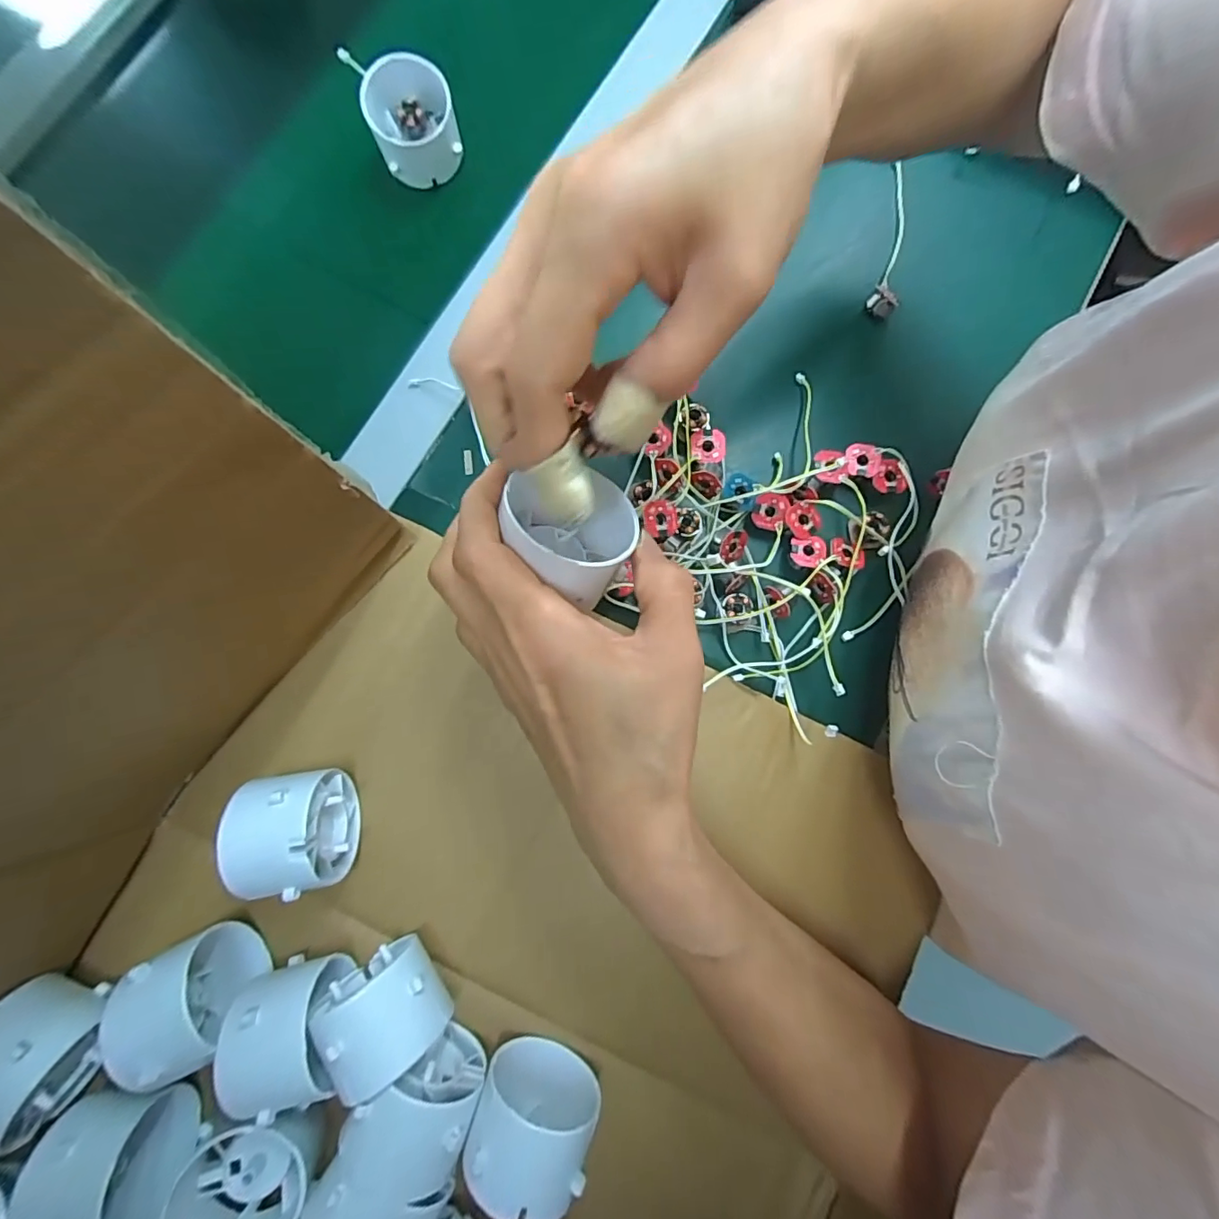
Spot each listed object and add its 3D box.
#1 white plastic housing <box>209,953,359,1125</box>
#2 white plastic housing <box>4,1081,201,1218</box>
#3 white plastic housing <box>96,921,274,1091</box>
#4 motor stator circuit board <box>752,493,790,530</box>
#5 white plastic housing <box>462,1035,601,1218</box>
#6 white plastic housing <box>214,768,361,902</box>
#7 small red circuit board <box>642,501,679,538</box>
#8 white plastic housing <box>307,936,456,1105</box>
[{"bbox_3d":[-0.133,0.177,0.224,0.045,0.043,0.045,0,78,-1],"label":"white plastic housing"},{"bbox_3d":[-0.202,0.227,0.219,0.037,0.051,0.053,-10,82,-1],"label":"white plastic housing"},{"bbox_3d":[-0.177,0.165,0.226,0.039,0.046,0.045,-33,82,-5],"label":"white plastic housing"},{"bbox_3d":[0.089,-0.054,0.289,0.018,0.005,0.018,8,78,1],"label":"motor stator circuit board"},{"bbox_3d":[-0.031,0.213,0.221,0.048,0.044,0.040,15,80,3],"label":"white plastic housing"},{"bbox_3d":[-0.139,0.098,0.236,0.041,0.048,0.049,-8,80,-1],"label":"white plastic housing"},{"bbox_3d":[0.027,-0.048,0.286,0.018,0.009,0.018,-9,79,-3],"label":"small red circuit board"},{"bbox_3d":[-0.092,0.168,0.226,0.044,0.048,0.039,-34,82,-6],"label":"white plastic housing"}]

